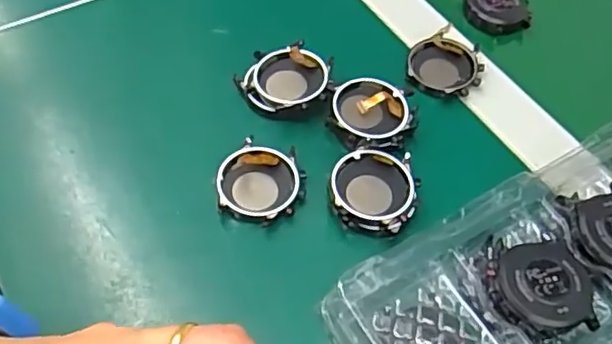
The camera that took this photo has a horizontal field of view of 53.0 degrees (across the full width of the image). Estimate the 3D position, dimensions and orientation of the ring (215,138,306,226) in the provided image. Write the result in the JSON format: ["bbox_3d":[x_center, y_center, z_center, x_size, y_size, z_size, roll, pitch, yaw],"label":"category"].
[{"bbox_3d":[-0.025,0.006,0.339,0.047,0.010,0.045,2,54,-2],"label":"ring"}]

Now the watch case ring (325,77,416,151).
[{"bbox_3d":[0.040,-0.037,0.362,0.052,0.010,0.047,-26,60,-20],"label":"watch case ring"}]

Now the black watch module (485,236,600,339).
[{"bbox_3d":[0.111,0.053,0.296,0.046,0.014,0.048,8,54,2],"label":"black watch module"}]

